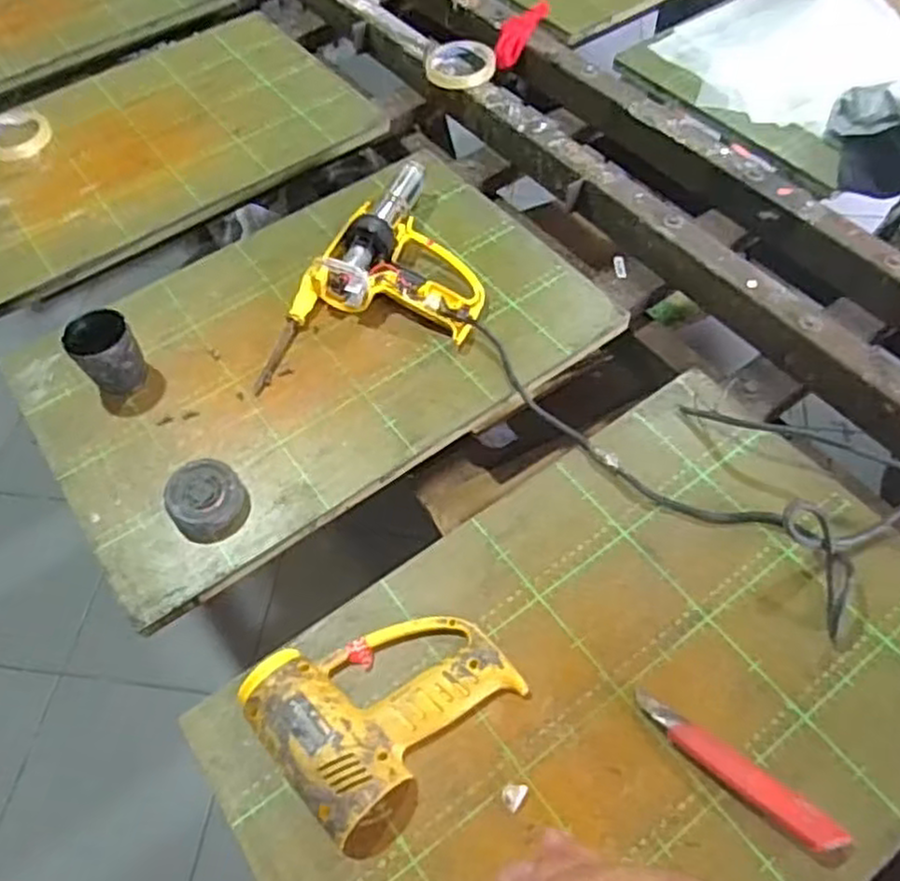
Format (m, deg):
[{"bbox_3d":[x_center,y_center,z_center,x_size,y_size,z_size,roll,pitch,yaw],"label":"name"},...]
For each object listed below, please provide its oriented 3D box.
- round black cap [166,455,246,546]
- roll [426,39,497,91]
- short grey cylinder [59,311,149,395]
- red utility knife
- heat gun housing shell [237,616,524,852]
[{"bbox_3d":[-0.234,0.055,0.709,0.069,0.027,0.078,-32,60,-17],"label":"round black cap"},{"bbox_3d":[0.015,-0.534,1.055,0.099,0.025,0.092,-2,56,3],"label":"roll"},{"bbox_3d":[-0.358,-0.090,0.778,0.063,0.075,0.063,-2,56,3],"label":"short grey cylinder"},{"bbox_3d":[0.213,0.249,0.556,0.166,0.025,0.027,34,65,23],"label":"red utility knife"},{"bbox_3d":[-0.054,0.204,0.596,0.195,0.040,0.148,-32,60,-16],"label":"heat gun housing shell"}]

